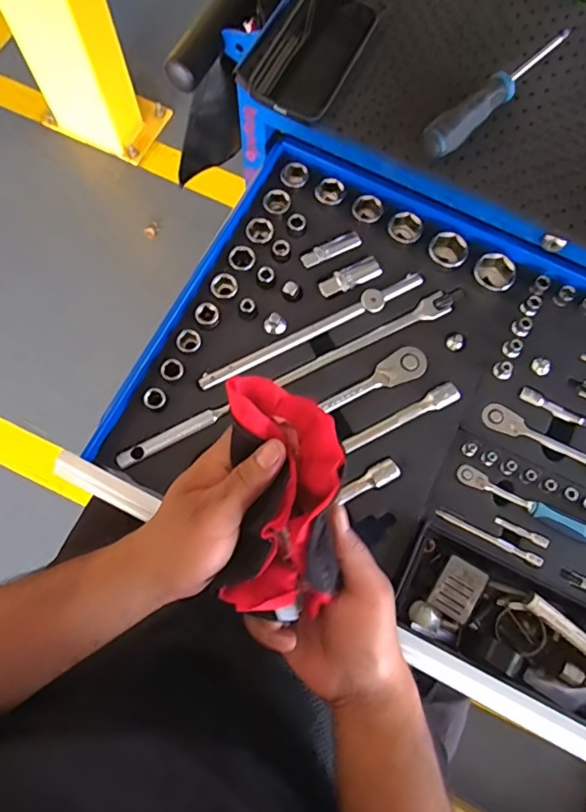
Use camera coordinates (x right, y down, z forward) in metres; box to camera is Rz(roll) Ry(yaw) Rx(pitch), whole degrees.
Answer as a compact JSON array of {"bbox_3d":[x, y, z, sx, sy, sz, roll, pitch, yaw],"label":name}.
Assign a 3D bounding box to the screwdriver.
[{"bbox_3d":[0.193,-0.299,0.485,0.029,0.026,0.212,43,78,9],"label":"screwdriver"}]

